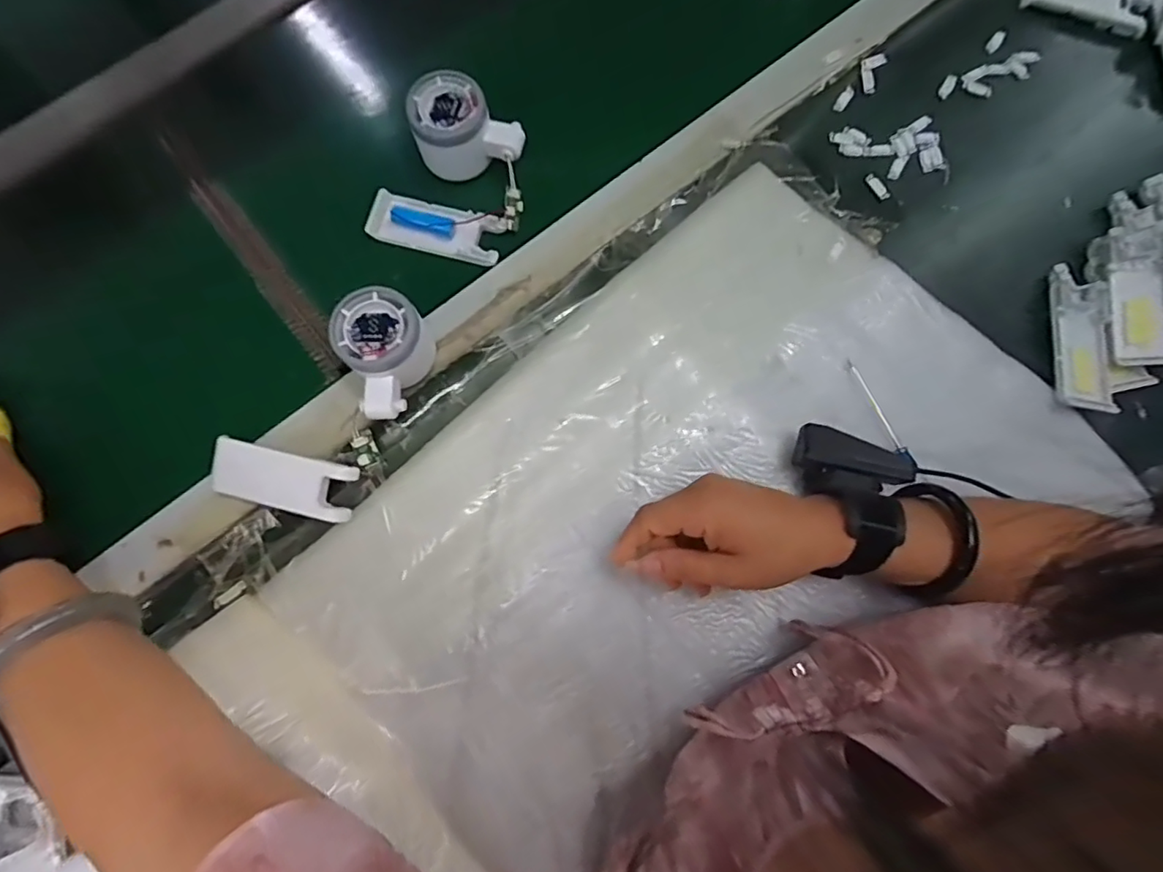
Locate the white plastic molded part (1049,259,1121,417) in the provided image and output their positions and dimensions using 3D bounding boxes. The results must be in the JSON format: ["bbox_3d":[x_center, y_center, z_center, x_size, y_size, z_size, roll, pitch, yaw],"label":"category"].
[{"bbox_3d":[0.378,-0.073,0.417,0.045,0.008,0.111,10,77,1],"label":"white plastic molded part"}]

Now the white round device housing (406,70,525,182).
[{"bbox_3d":[-0.088,-0.240,0.430,0.080,0.047,0.057,-6,77,-2],"label":"white round device housing"}]

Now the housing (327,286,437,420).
[{"bbox_3d":[-0.133,-0.055,0.389,0.057,0.051,0.081,-22,78,-6],"label":"housing"}]

